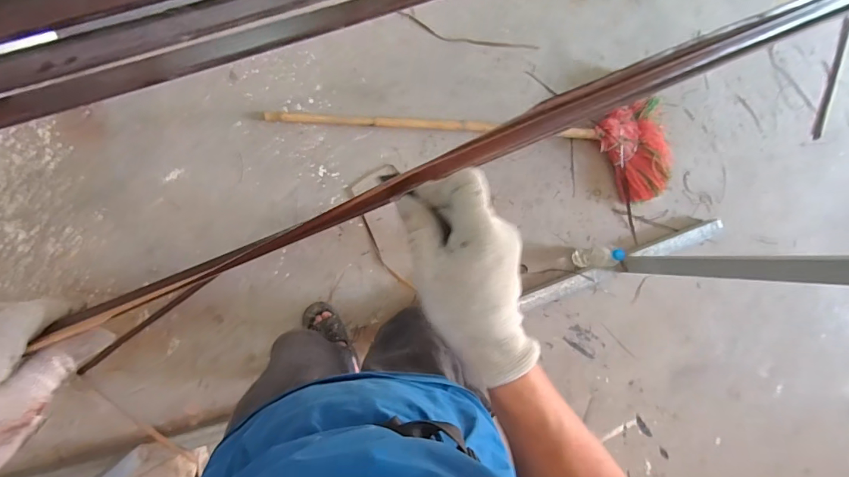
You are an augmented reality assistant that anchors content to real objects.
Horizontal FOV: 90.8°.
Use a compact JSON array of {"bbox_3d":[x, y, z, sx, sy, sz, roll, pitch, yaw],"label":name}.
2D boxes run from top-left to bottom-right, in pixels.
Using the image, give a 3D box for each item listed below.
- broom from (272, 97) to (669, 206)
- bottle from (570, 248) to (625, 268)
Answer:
[{"bbox_3d":[0.262,-0.368,1.332,1.157,0.092,0.387,7,88,-8],"label":"broom"},{"bbox_3d":[0.546,0.060,1.300,0.084,0.208,0.066,-2,87,-9],"label":"bottle"}]

